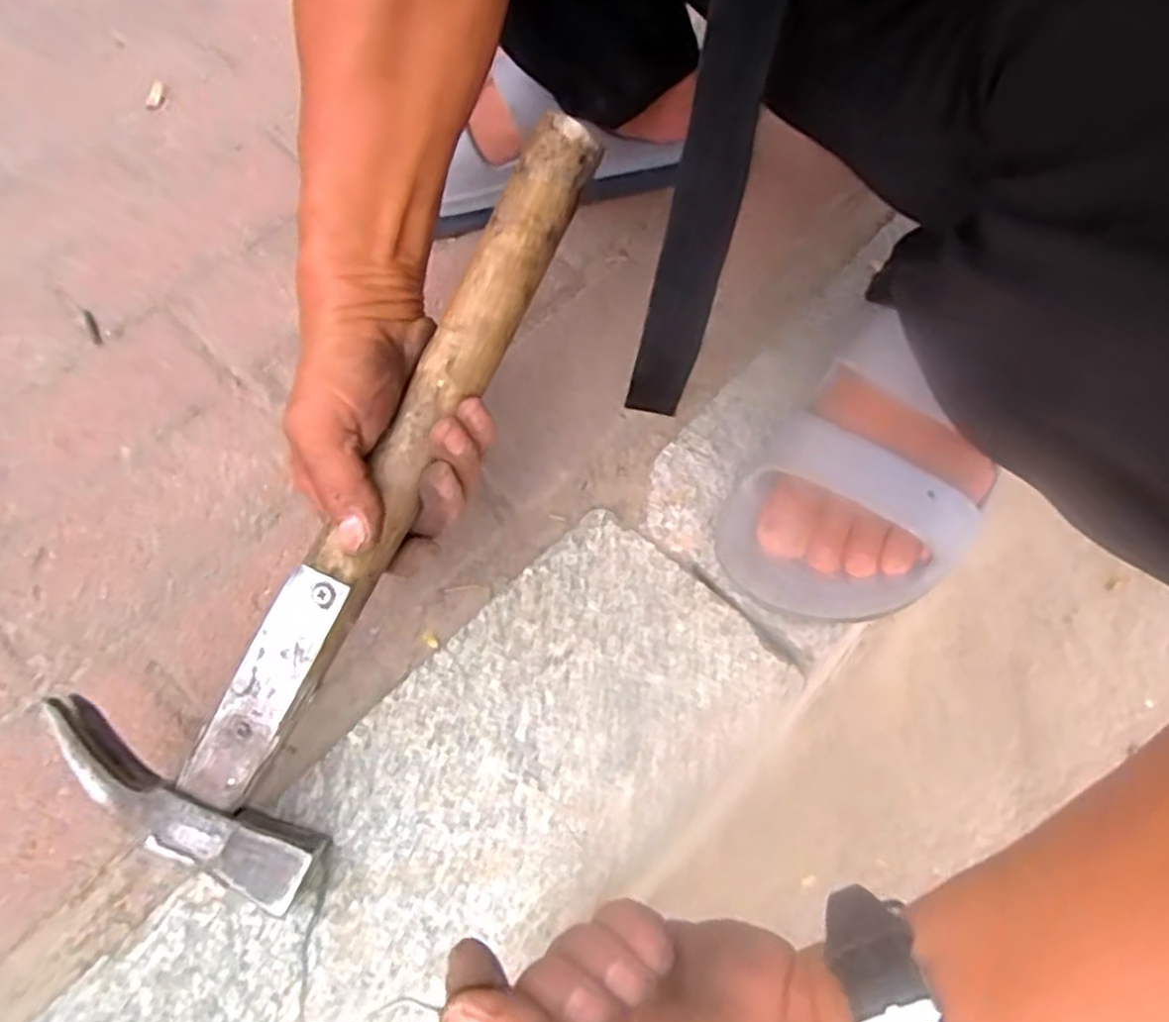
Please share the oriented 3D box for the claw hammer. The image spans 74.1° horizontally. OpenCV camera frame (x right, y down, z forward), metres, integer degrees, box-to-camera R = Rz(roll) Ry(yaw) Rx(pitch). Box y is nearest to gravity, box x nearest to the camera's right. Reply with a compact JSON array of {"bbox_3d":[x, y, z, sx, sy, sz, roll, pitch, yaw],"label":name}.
[{"bbox_3d":[-0.098,-0.022,0.367,0.116,0.045,0.381,25,81,15],"label":"claw hammer"}]

